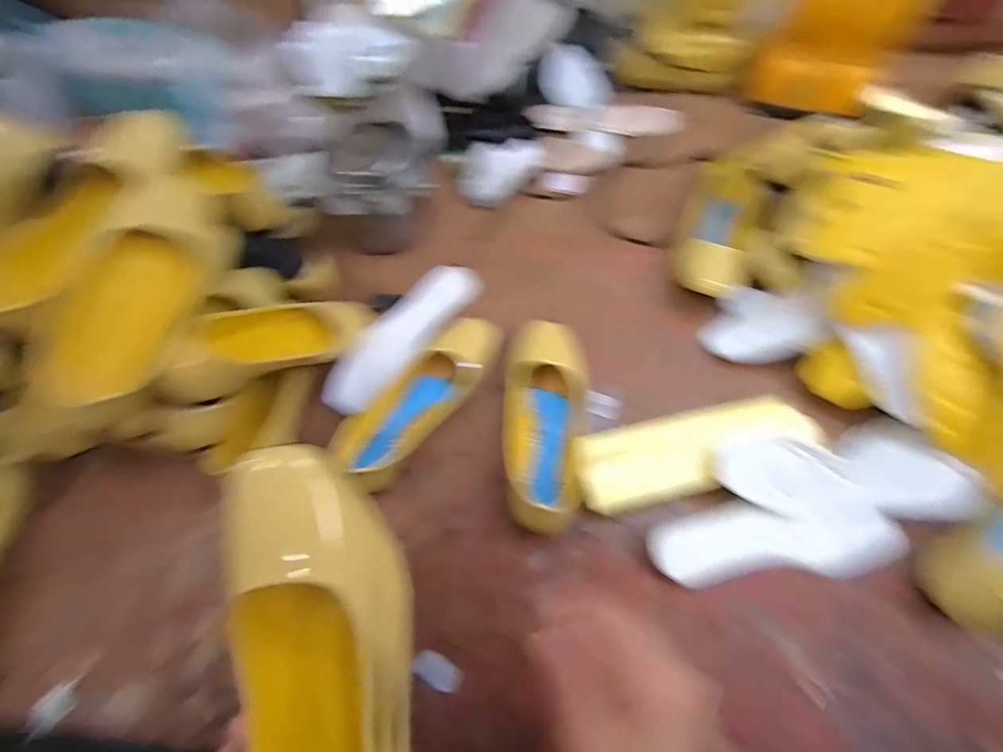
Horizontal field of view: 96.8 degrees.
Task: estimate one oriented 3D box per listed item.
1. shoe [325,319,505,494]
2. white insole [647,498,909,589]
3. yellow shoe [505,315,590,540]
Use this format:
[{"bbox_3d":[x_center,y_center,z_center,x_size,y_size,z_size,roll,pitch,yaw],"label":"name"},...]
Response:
[{"bbox_3d":[-0.093,0.020,0.505,0.084,0.056,0.248,37,70,19],"label":"shoe"},{"bbox_3d":[0.268,0.163,0.445,0.237,0.028,0.073,-4,63,0],"label":"white insole"},{"bbox_3d":[0.048,0.048,0.496,0.086,0.051,0.229,6,63,5],"label":"yellow shoe"}]

